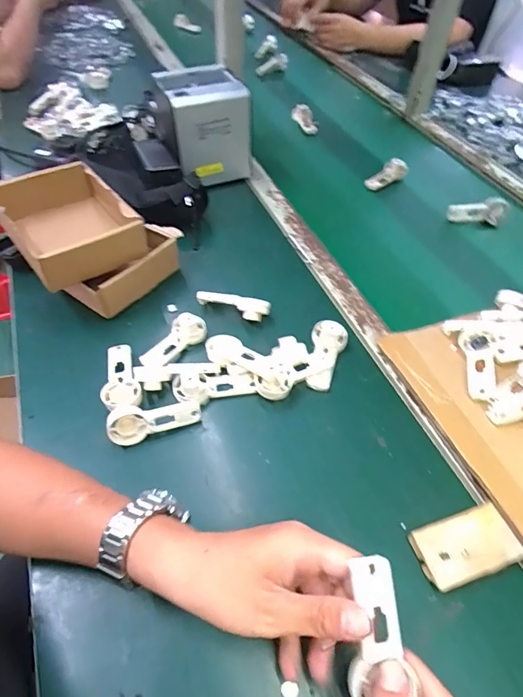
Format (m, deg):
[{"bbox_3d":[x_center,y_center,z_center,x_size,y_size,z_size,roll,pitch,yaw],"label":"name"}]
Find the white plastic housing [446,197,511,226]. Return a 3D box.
[{"bbox_3d":[0.371,-0.233,0.727,0.109,0.024,0.050,-9,52,-10],"label":"white plastic housing"}]

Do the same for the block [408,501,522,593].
[{"bbox_3d":[0.180,0.175,0.380,0.087,0.015,0.050,-15,53,-13],"label":"block"}]

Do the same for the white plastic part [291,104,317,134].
[{"bbox_3d":[0.095,-0.502,0.943,0.043,0.025,0.091,-20,68,-16],"label":"white plastic part"}]

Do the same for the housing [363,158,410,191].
[{"bbox_3d":[0.235,-0.324,0.804,0.094,0.026,0.036,-32,60,-25],"label":"housing"}]

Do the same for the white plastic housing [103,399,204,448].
[{"bbox_3d":[-0.112,0.072,0.449,0.093,0.038,0.022,-14,19,-11],"label":"white plastic housing"}]

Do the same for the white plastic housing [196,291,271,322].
[{"bbox_3d":[-0.037,-0.054,0.546,0.095,0.037,0.021,12,52,9],"label":"white plastic housing"}]

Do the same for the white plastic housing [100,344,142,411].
[{"bbox_3d":[-0.157,0.033,0.478,0.039,0.030,0.097,-13,52,-11],"label":"white plastic housing"}]

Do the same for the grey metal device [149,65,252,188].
[{"bbox_3d":[-0.098,-0.373,0.734,0.126,0.146,0.128,-19,55,-17],"label":"grey metal device"}]

